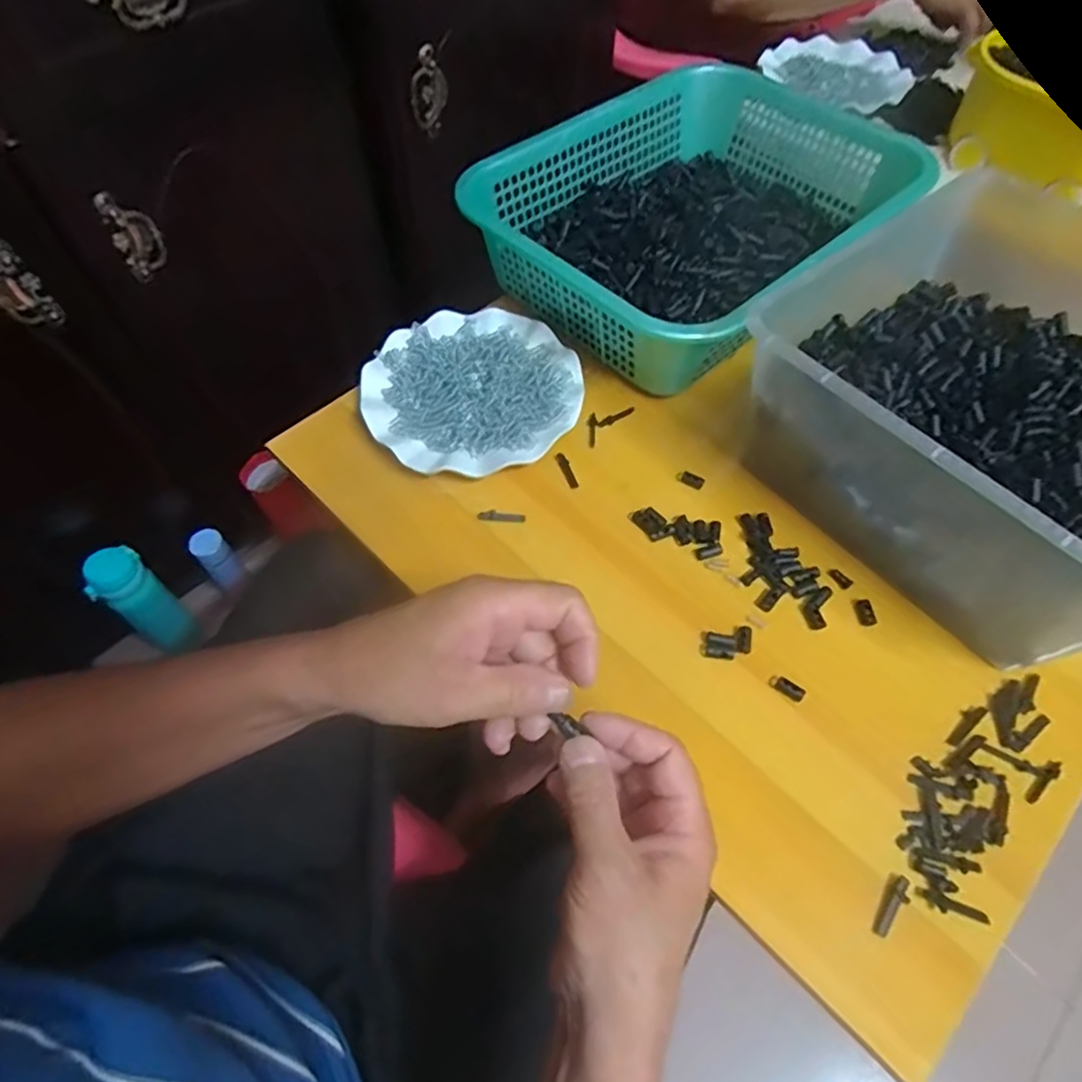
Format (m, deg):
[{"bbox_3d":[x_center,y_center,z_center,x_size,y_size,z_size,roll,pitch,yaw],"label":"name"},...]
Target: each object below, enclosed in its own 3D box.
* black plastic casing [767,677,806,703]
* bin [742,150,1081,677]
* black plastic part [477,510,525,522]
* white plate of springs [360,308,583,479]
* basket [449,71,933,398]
[{"bbox_3d":[0.165,0.098,0.446,0.024,0.006,0.010,27,60,31],"label":"black plastic casing"},{"bbox_3d":[0.344,-0.097,0.486,0.315,0.144,0.288,-35,65,-21],"label":"bin"},{"bbox_3d":[-0.031,-0.019,0.520,0.036,0.004,0.009,4,58,1],"label":"black plastic part"},{"bbox_3d":[-0.058,-0.130,0.575,0.178,0.026,0.179,0,58,-1],"label":"white plate of springs"},{"bbox_3d":[0.152,-0.316,0.647,0.376,0.091,0.292,-39,66,-22],"label":"basket"}]

